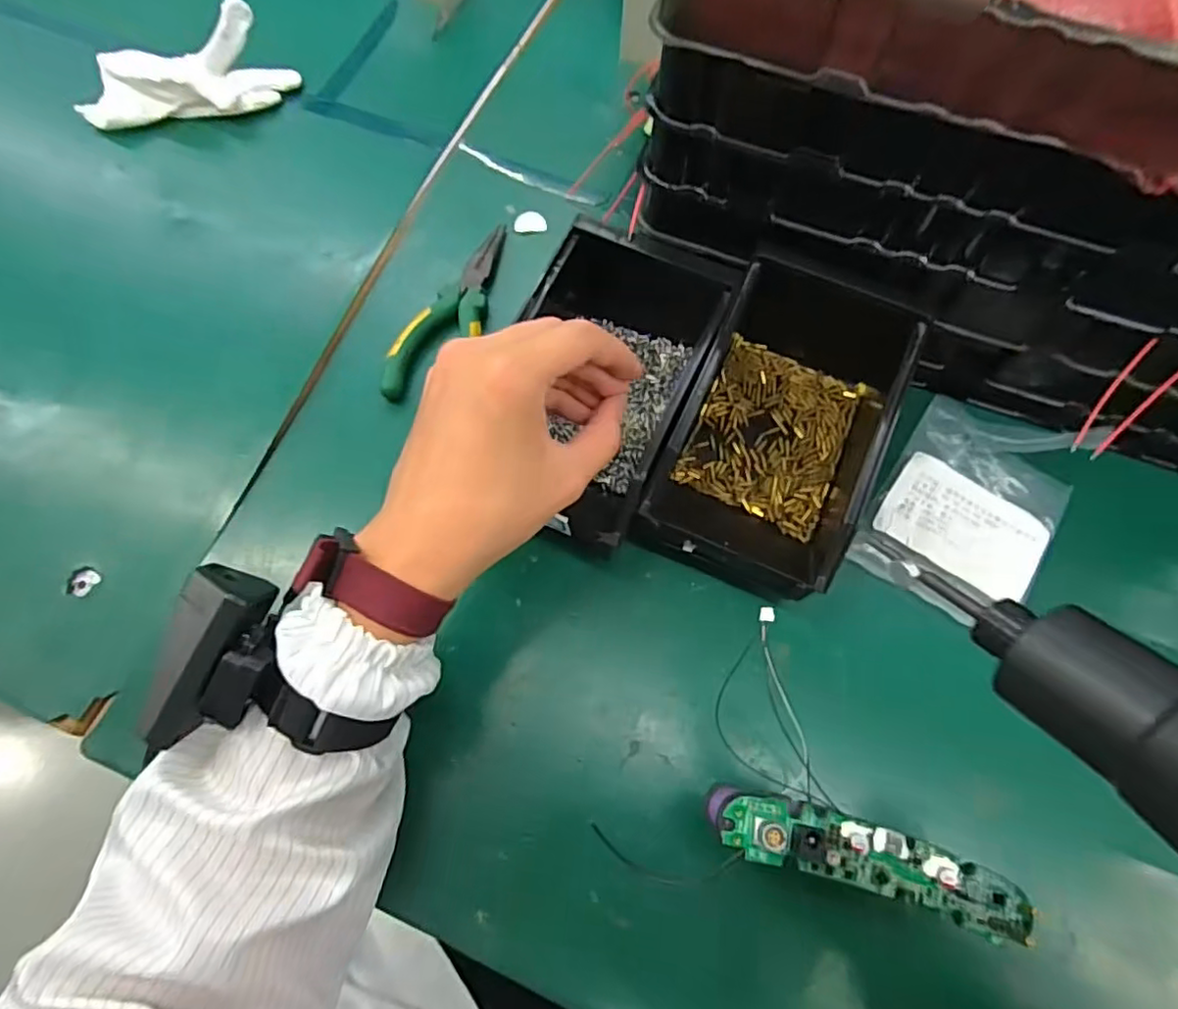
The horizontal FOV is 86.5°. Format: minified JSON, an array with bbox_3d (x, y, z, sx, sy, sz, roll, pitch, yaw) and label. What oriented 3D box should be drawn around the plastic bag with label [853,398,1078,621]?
[{"bbox_3d":[0.227,0.001,0.375,0.095,0.009,0.138,33,72,12],"label":"plastic bag with label"}]

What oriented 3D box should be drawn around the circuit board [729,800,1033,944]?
[{"bbox_3d":[0.112,0.140,0.245,0.116,0.012,0.026,16,70,6],"label":"circuit board"}]

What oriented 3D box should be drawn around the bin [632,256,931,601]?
[{"bbox_3d":[0.109,-0.050,0.366,0.111,0.072,0.192,24,71,9],"label":"bin"}]

